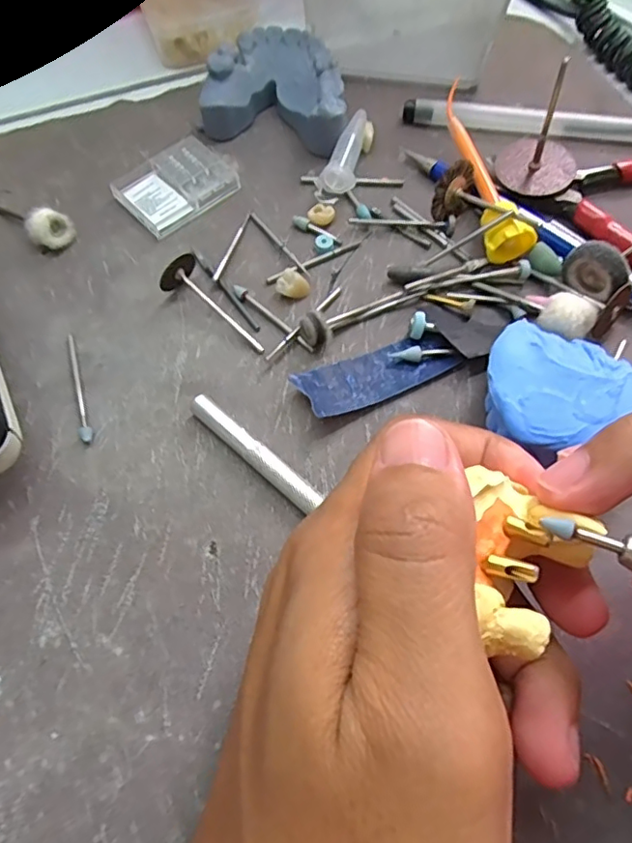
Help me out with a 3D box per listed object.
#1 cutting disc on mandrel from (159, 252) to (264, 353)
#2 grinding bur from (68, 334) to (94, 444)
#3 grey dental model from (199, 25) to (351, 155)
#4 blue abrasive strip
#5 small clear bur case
[{"bbox_3d":[-0.040,-0.041,0.209,0.016,0.014,0.045,-36,69,-15],"label":"cutting disc on mandrel"},{"bbox_3d":[-0.085,-0.013,0.201,0.004,0.004,0.047,-19,66,-8],"label":"grinding bur"},{"bbox_3d":[-0.014,-0.150,0.255,0.062,0.024,0.051,15,66,8],"label":"grey dental model"},{"bbox_3d":[0.023,-0.018,0.201,0.057,0.009,0.020,-24,66,-10],"label":"blue abrasive strip"},{"bbox_3d":[-0.060,-0.101,0.242,0.036,0.007,0.045,42,72,18],"label":"small clear bur case"}]

